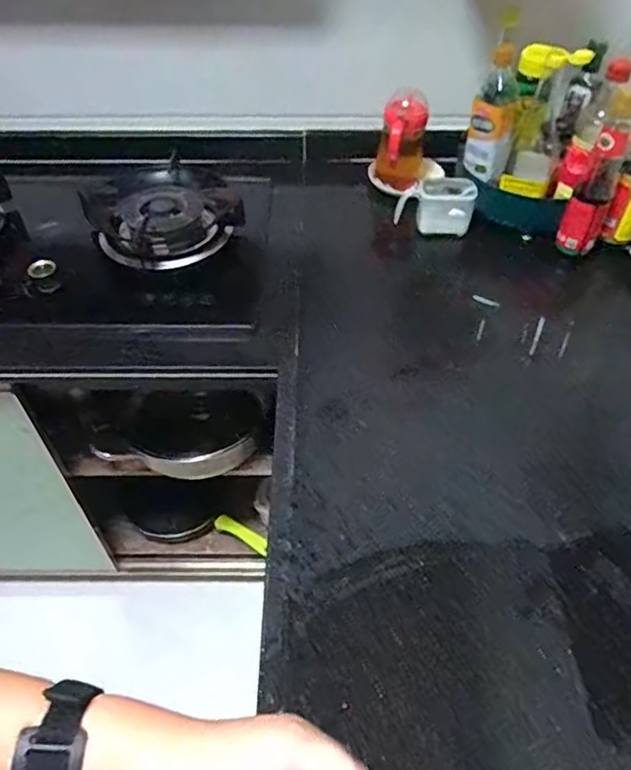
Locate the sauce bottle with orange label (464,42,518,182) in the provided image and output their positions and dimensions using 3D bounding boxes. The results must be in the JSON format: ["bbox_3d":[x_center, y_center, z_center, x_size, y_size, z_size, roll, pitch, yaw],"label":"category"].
[{"bbox_3d":[0.293,-0.447,0.993,0.066,0.193,0.056,12,50,11],"label":"sauce bottle with orange label"}]

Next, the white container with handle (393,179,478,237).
[{"bbox_3d":[0.210,-0.315,1.060,0.125,0.085,0.060,-4,48,-3],"label":"white container with handle"}]

